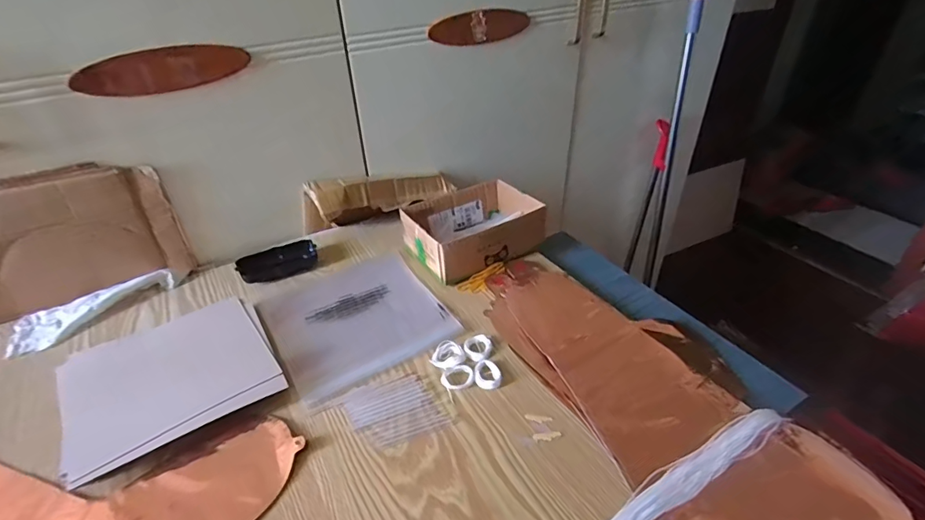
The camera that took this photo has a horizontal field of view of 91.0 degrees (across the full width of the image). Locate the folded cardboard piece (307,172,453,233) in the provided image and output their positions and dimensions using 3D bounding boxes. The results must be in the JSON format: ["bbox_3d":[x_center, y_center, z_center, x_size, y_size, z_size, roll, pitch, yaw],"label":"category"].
[{"bbox_3d":[-0.138,-0.109,0.764,0.246,0.082,0.065,-23,41,-26],"label":"folded cardboard piece"}]

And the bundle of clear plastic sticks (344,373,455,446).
[{"bbox_3d":[-0.069,0.153,0.472,0.094,0.004,0.077,-14,38,-16],"label":"bundle of clear plastic sticks"}]

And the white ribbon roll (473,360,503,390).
[{"bbox_3d":[0.027,0.127,0.500,0.029,0.010,0.033,-21,41,-25],"label":"white ribbon roll"}]

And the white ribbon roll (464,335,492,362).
[{"bbox_3d":[0.017,0.102,0.531,0.032,0.008,0.038,13,39,19],"label":"white ribbon roll"}]

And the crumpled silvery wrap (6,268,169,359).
[{"bbox_3d":[-0.478,0.061,0.592,0.180,0.025,0.068,-22,41,-25],"label":"crumpled silvery wrap"}]

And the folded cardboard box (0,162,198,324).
[{"bbox_3d":[-0.513,-0.019,0.571,0.270,0.175,0.025,-19,40,-22],"label":"folded cardboard box"}]

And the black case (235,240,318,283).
[{"bbox_3d":[-0.268,0.002,0.665,0.107,0.028,0.041,-24,42,-28],"label":"black case"}]

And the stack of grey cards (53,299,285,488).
[{"bbox_3d":[-0.317,0.125,0.501,0.196,0.021,0.169,-23,41,-26],"label":"stack of grey cards"}]

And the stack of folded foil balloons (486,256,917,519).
[{"bbox_3d":[0.203,0.127,0.487,0.201,0.019,0.458,-18,39,-21],"label":"stack of folded foil balloons"}]

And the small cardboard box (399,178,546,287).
[{"bbox_3d":[0.015,-0.047,0.680,0.177,0.070,0.134,-20,40,-23],"label":"small cardboard box"}]

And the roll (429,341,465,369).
[{"bbox_3d":[-0.016,0.111,0.526,0.036,0.010,0.037,-1,36,1],"label":"roll"}]

